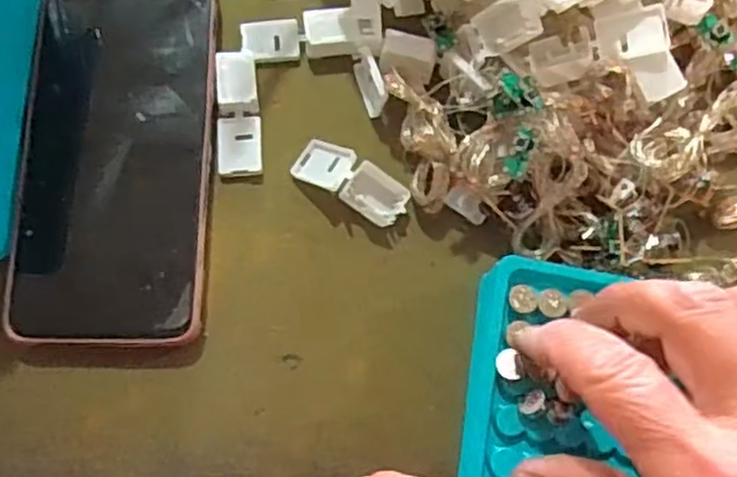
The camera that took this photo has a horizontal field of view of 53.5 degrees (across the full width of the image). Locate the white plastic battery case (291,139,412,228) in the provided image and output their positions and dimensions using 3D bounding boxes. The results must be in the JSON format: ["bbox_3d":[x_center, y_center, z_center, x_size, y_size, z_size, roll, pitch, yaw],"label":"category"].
[{"bbox_3d":[-0.008,-0.025,0.318,0.051,0.015,0.021,29,76,4],"label":"white plastic battery case"}]

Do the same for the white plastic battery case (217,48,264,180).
[{"bbox_3d":[-0.058,-0.055,0.324,0.019,0.011,0.055,-4,76,-4],"label":"white plastic battery case"}]

